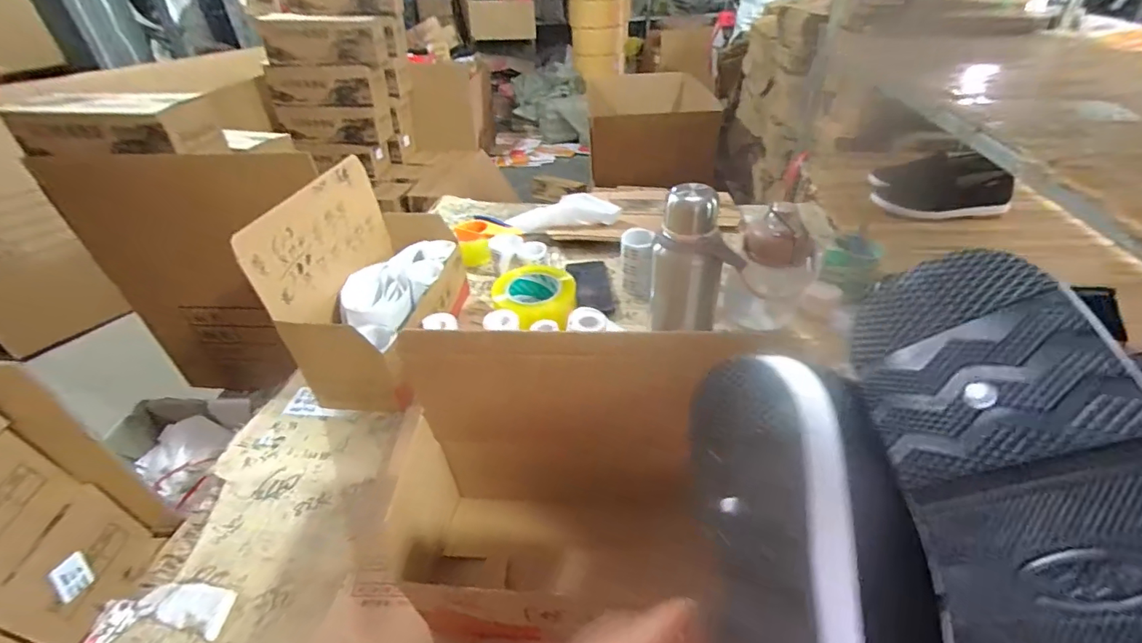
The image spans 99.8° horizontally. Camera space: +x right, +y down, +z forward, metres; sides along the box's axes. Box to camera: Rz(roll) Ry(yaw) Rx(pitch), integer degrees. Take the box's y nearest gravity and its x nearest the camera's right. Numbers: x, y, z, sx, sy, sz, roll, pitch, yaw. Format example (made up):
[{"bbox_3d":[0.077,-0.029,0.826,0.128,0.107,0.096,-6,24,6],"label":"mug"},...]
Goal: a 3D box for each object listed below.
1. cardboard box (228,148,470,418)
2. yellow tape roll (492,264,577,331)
[{"bbox_3d":[-0.281,-0.072,0.723,0.146,0.254,0.344,2,38,8],"label":"cardboard box"},{"bbox_3d":[-0.050,-0.028,0.719,0.110,0.069,0.110,-2,38,2],"label":"yellow tape roll"}]

